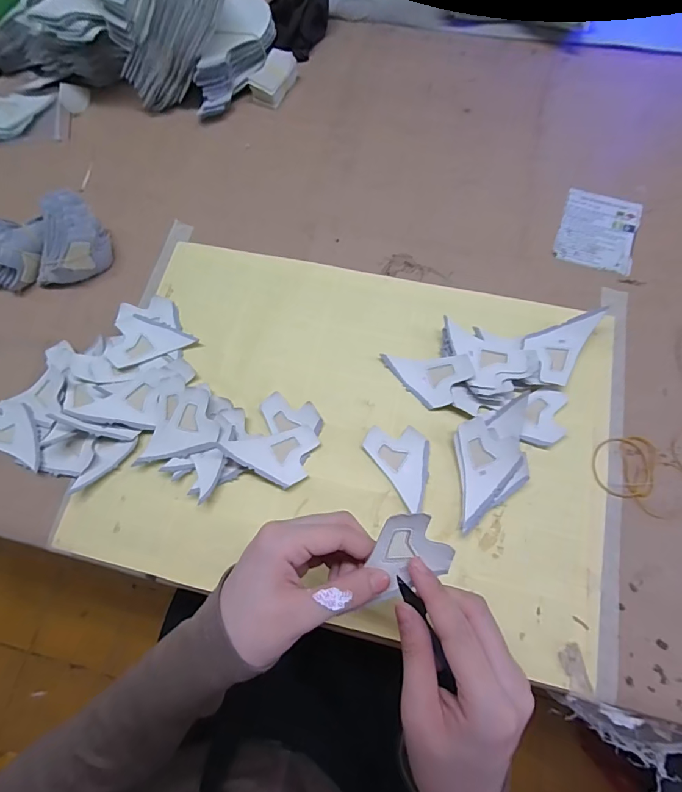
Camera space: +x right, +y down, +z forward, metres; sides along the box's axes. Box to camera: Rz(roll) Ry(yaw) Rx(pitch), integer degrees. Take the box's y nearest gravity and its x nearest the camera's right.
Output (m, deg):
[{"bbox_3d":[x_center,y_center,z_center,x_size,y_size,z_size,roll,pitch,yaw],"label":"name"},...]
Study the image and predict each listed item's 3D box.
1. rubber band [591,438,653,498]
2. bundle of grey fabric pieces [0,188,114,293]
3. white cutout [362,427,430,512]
[{"bbox_3d":[0.237,0.059,0.355,0.047,0.004,0.051,11,73,5],"label":"rubber band"},{"bbox_3d":[-0.302,-0.148,0.419,0.131,0.057,0.064,-13,73,-2],"label":"bundle of grey fabric pieces"},{"bbox_3d":[0.057,0.055,0.364,0.046,0.006,0.075,-35,75,-8],"label":"white cutout"}]

